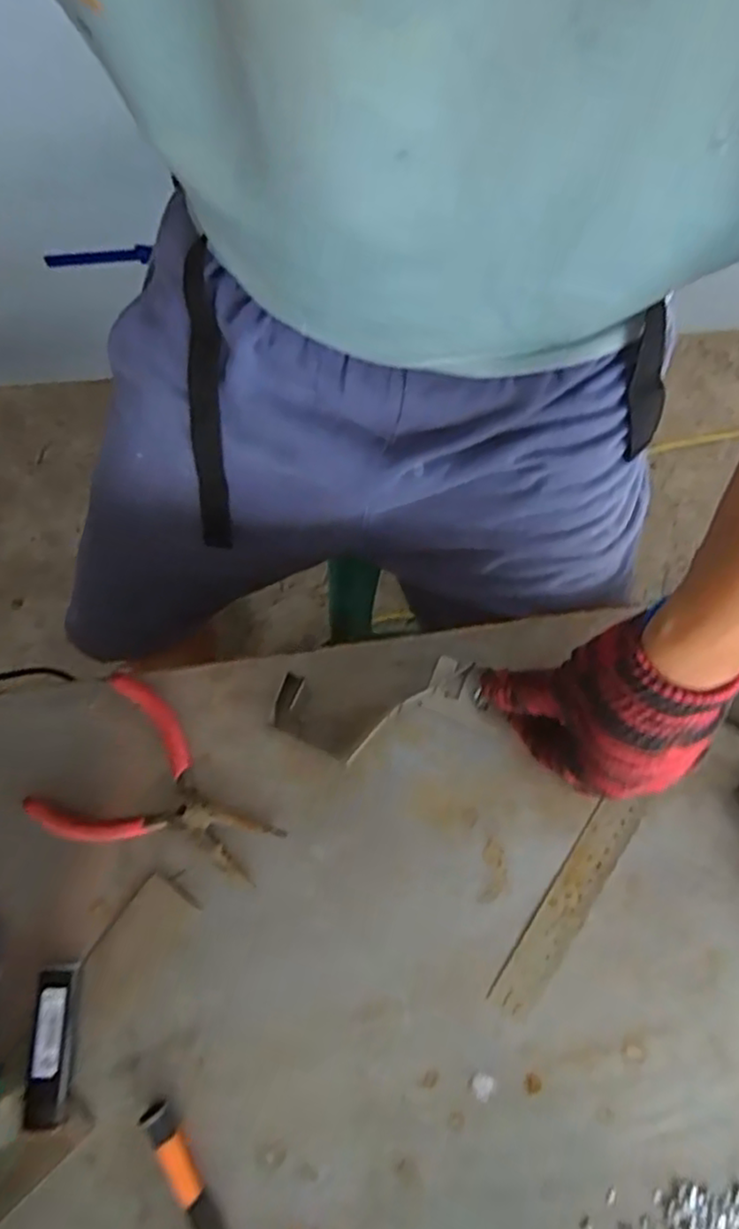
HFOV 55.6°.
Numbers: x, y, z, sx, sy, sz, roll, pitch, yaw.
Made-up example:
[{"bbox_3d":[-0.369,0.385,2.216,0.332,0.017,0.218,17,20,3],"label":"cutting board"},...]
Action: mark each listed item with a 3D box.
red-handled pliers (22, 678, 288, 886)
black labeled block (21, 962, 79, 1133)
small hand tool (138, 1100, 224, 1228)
[{"bbox_3d":[-0.125,0.112,0.428,0.140,0.011,0.097,29,76,9],"label":"red-handled pliers"},{"bbox_3d":[-0.179,0.241,0.394,0.023,0.012,0.080,-3,73,0],"label":"black labeled block"},{"bbox_3d":[-0.095,0.310,0.373,0.016,0.010,0.097,-31,75,-8],"label":"small hand tool"}]

